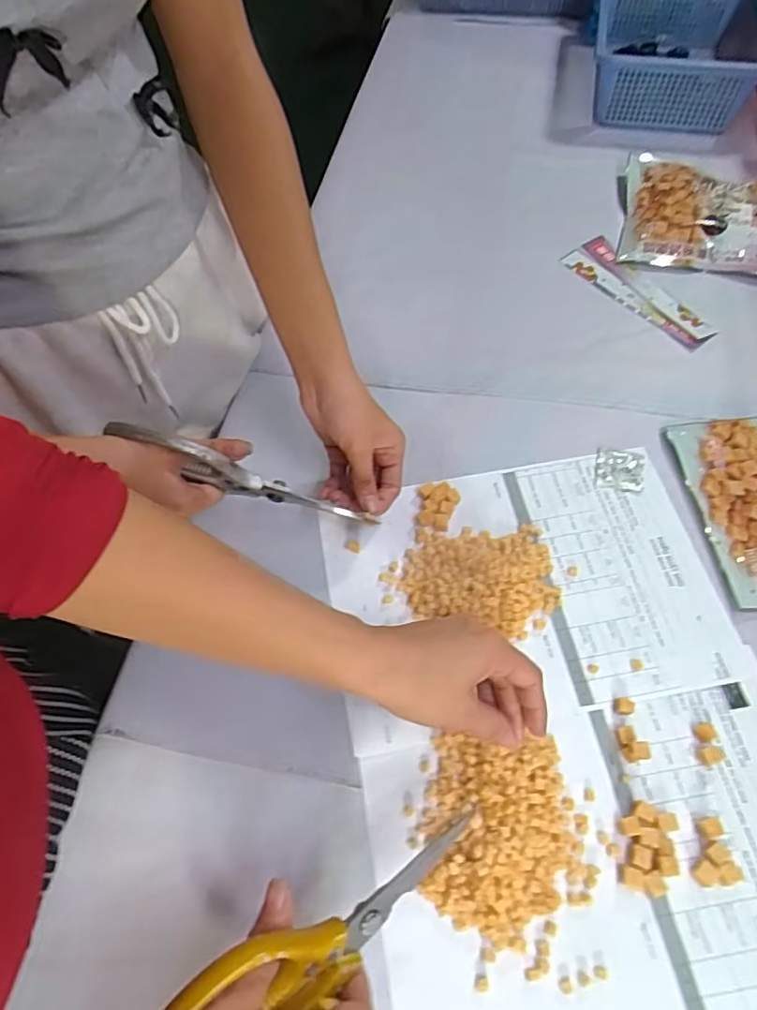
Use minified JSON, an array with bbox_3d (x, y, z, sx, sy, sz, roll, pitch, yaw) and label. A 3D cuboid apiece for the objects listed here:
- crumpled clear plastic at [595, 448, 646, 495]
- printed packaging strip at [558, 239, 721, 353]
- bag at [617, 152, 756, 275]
[{"bbox_3d":[0.212,-0.031,0.522,0.042,0.005,0.043,15,62,12],"label":"crumpled clear plastic"},{"bbox_3d":[0.278,-0.226,0.637,0.054,0.010,0.177,-31,63,-14],"label":"printed packaging strip"},{"bbox_3d":[0.378,-0.332,0.675,0.191,0.030,0.170,13,61,11],"label":"bag"}]

